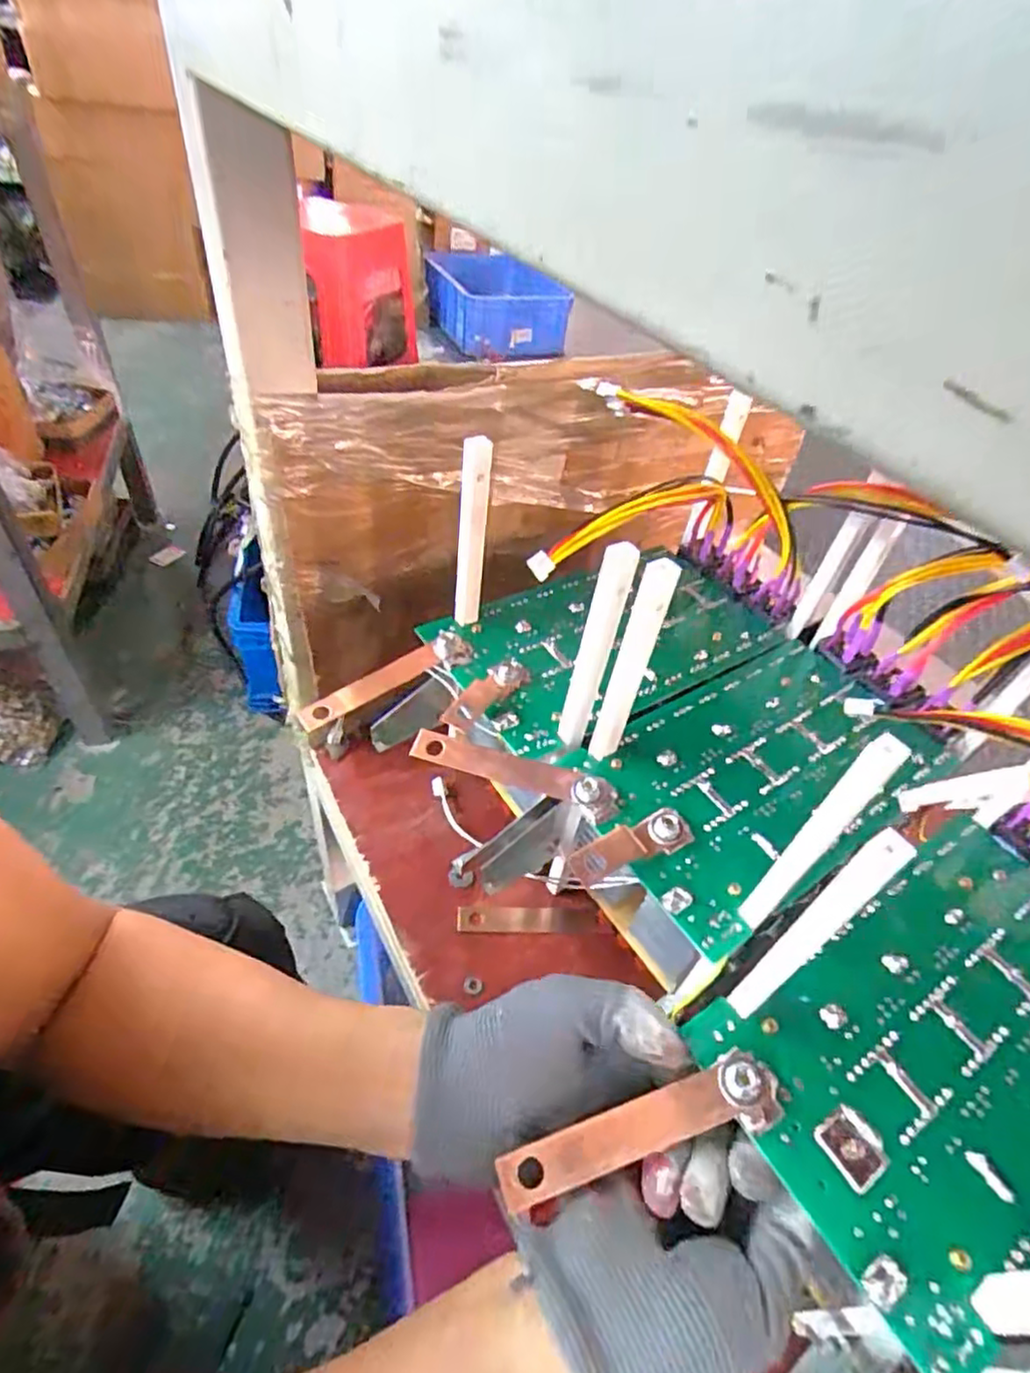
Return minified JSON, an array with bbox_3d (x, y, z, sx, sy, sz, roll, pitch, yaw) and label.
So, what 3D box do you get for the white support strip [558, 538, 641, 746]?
[{"bbox_3d":[0.041,-0.017,0.343,0.018,0.130,0.012,12,46,4],"label":"white support strip"}]

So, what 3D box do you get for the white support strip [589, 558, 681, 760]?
[{"bbox_3d":[0.059,-0.008,0.336,0.017,0.131,0.012,17,46,9],"label":"white support strip"}]

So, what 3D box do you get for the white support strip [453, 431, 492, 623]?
[{"bbox_3d":[-0.027,-0.089,0.405,0.018,0.128,0.009,6,45,-2],"label":"white support strip"}]

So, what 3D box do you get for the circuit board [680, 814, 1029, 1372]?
[{"bbox_3d":[0.197,0.151,0.292,0.223,0.007,0.125,-23,53,-26],"label":"circuit board"}]

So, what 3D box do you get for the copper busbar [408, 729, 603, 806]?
[{"bbox_3d":[-0.006,0.045,0.369,0.108,0.008,0.018,14,66,13],"label":"copper busbar"}]

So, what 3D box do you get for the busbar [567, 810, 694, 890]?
[{"bbox_3d":[0.060,0.081,0.334,0.068,0.011,0.020,-19,52,-25],"label":"busbar"}]

